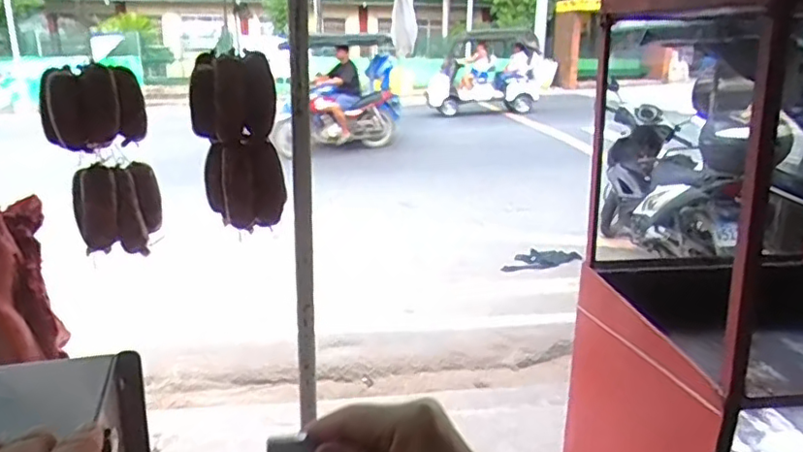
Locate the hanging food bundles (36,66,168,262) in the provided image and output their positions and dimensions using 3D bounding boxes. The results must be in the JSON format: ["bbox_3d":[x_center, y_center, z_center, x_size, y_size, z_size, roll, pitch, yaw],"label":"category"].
[{"bbox_3d":[-0.291,-0.065,0.600,0.093,0.171,0.050,-7,18,-23],"label":"hanging food bundles"}]

